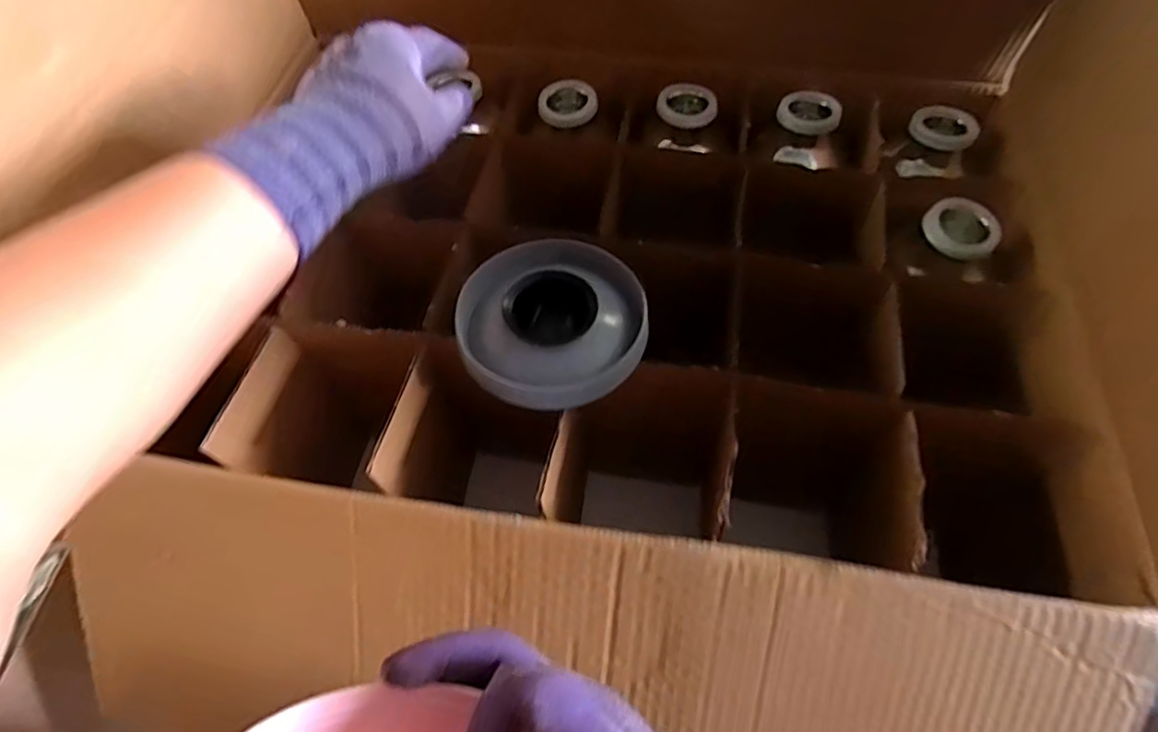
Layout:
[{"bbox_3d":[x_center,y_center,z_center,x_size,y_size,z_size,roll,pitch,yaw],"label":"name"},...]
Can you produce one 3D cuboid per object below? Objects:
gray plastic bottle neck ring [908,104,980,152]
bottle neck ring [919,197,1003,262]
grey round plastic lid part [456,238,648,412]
[{"bbox_3d":[0.349,-0.226,0.601,0.057,0.021,0.042,8,59,7],"label":"gray plastic bottle neck ring"},{"bbox_3d":[0.323,-0.117,0.531,0.059,0.010,0.048,31,94,23],"label":"bottle neck ring"},{"bbox_3d":[-0.019,-0.031,0.460,0.129,0.035,0.129,-3,74,9],"label":"grey round plastic lid part"}]

